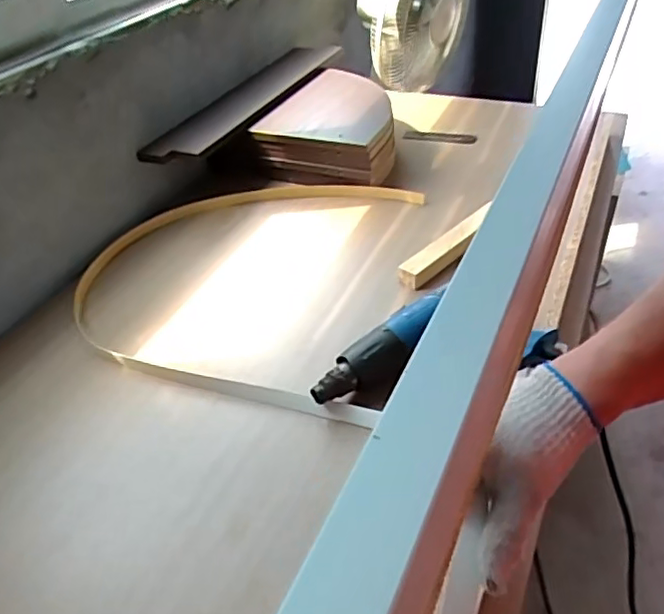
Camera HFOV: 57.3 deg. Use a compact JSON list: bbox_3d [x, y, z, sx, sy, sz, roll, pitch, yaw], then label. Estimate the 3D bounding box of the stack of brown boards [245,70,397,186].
[{"bbox_3d":[0.025,-0.387,1.303,0.260,0.112,0.353,11,41,19],"label":"stack of brown boards"}]

